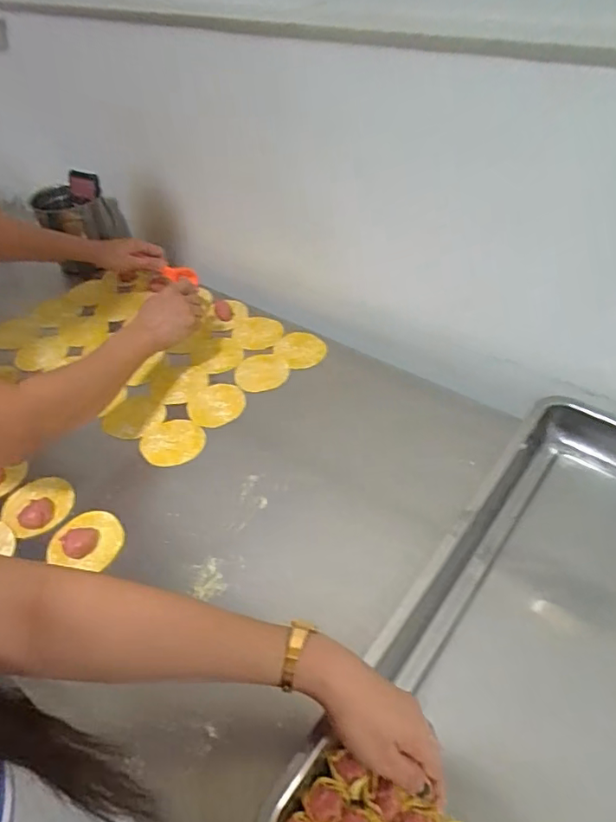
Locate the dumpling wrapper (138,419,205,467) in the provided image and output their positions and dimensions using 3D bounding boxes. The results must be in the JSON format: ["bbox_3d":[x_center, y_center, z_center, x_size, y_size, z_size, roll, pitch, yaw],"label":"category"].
[{"bbox_3d":[-0.182,0.042,0.707,0.084,0.005,0.076,3,45,6],"label":"dumpling wrapper"}]

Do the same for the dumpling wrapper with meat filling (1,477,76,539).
[{"bbox_3d":[-0.333,0.115,0.648,0.082,0.017,0.075,-2,45,2],"label":"dumpling wrapper with meat filling"}]

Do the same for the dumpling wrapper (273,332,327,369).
[{"bbox_3d":[-0.010,-0.097,0.828,0.074,0.005,0.080,-2,45,2],"label":"dumpling wrapper"}]

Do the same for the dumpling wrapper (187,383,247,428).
[{"bbox_3d":[-0.131,-0.010,0.753,0.079,0.004,0.082,-5,45,-2],"label":"dumpling wrapper"}]

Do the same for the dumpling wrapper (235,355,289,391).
[{"bbox_3d":[-0.070,-0.059,0.799,0.080,0.006,0.077,-5,47,-1],"label":"dumpling wrapper"}]

